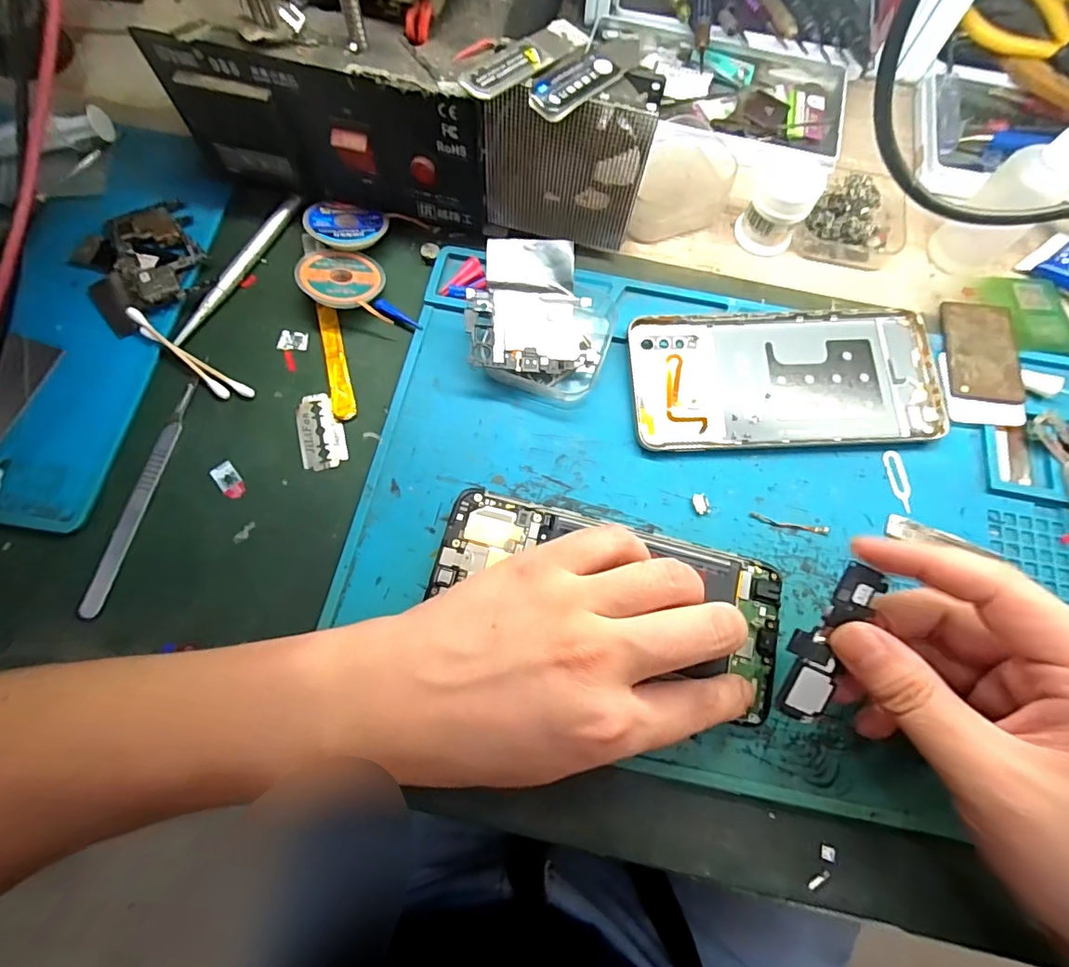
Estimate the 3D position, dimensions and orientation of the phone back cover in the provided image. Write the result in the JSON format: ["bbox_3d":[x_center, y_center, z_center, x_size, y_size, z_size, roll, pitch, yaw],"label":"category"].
[{"bbox_3d":[0.133,-0.056,0.276,0.159,0.010,0.074,-2,73,-2],"label":"phone back cover"}]

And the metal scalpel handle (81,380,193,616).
[{"bbox_3d":[-0.190,0.005,0.251,0.009,0.004,0.116,11,73,2],"label":"metal scalpel handle"}]

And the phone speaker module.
[{"bbox_3d":[0.115,0.063,0.205,0.023,0.004,0.064,24,94,6],"label":"phone speaker module"}]

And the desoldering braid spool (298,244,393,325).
[{"bbox_3d":[-0.103,-0.111,0.285,0.051,0.005,0.044,11,57,-12],"label":"desoldering braid spool"}]

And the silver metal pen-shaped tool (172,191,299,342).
[{"bbox_3d":[-0.166,-0.122,0.290,0.011,0.006,0.107,29,75,8],"label":"silver metal pen-shaped tool"}]

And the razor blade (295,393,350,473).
[{"bbox_3d":[-0.110,-0.027,0.268,0.023,0.004,0.042,-12,72,-13],"label":"razor blade"}]

